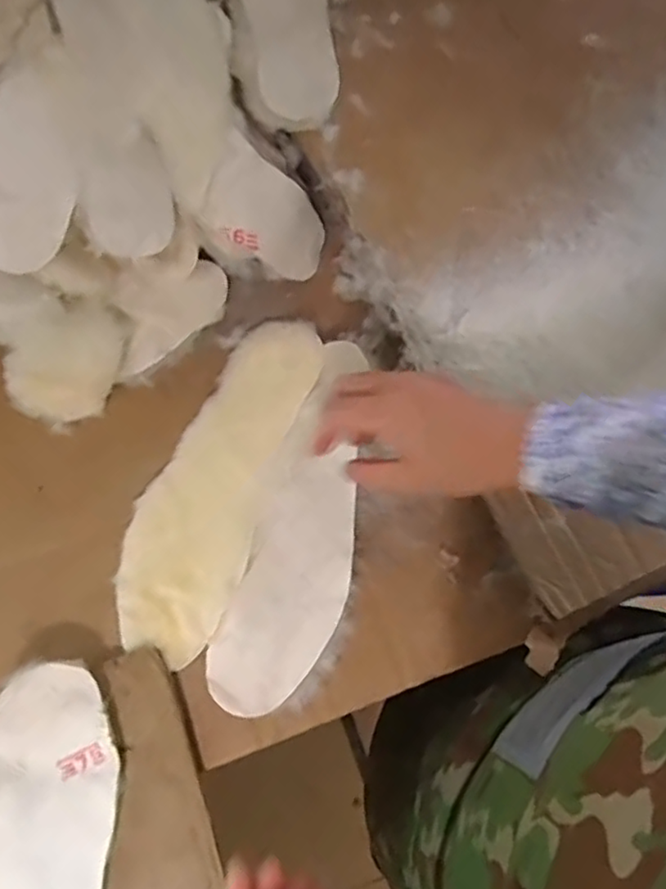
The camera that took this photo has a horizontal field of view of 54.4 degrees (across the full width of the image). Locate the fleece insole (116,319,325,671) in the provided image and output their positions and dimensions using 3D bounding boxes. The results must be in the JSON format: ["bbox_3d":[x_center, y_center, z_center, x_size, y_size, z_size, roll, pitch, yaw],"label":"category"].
[{"bbox_3d":[-0.087,0.023,0.482,0.089,0.017,0.262,22,77,4],"label":"fleece insole"}]

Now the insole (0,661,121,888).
[{"bbox_3d":[-0.190,0.288,0.421,0.094,0.017,0.270,-3,76,-2],"label":"insole"}]

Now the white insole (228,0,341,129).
[{"bbox_3d":[-0.040,-0.361,0.528,0.101,0.029,0.227,-13,77,-4],"label":"white insole"}]

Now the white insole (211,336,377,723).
[{"bbox_3d":[-0.020,0.057,0.473,0.079,0.015,0.265,14,80,3],"label":"white insole"}]

